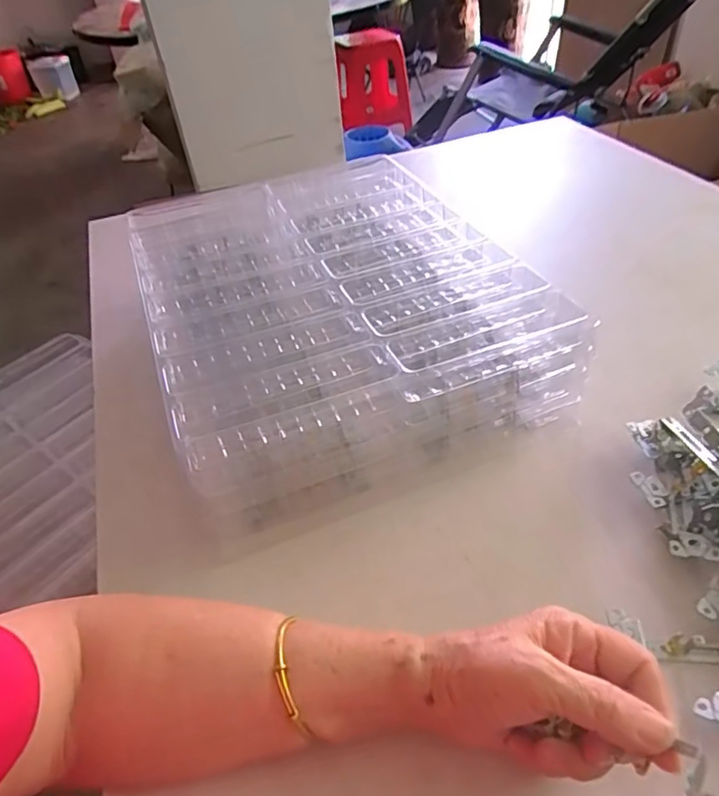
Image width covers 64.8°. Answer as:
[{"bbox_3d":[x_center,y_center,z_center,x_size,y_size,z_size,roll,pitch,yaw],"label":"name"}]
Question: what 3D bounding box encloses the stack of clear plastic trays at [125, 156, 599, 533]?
[{"bbox_3d":[-0.035,-0.094,0.601,0.330,0.123,0.419,-19,45,-13],"label":"stack of clear plastic trays"}]

